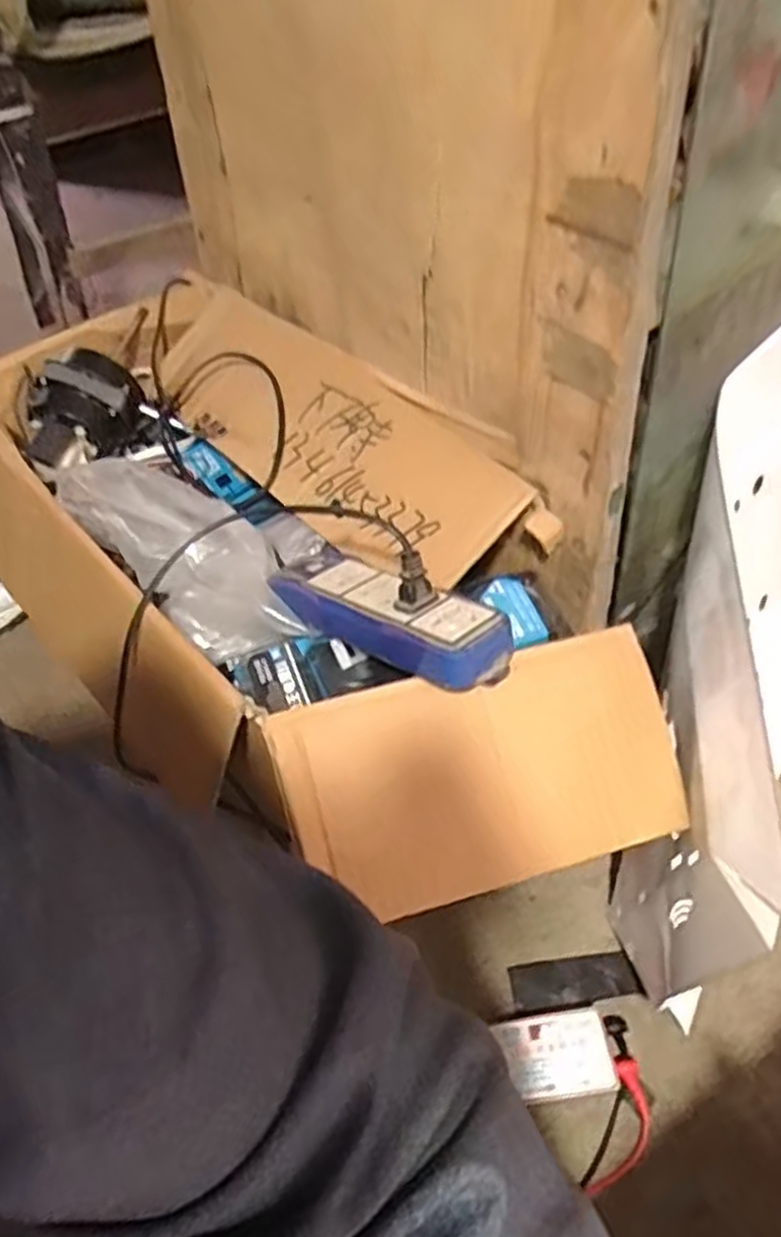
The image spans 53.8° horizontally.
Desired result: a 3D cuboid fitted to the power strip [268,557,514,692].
[{"bbox_3d":[-0.006,-0.003,0.521,0.187,0.036,0.055,23,54,38],"label":"power strip"}]

